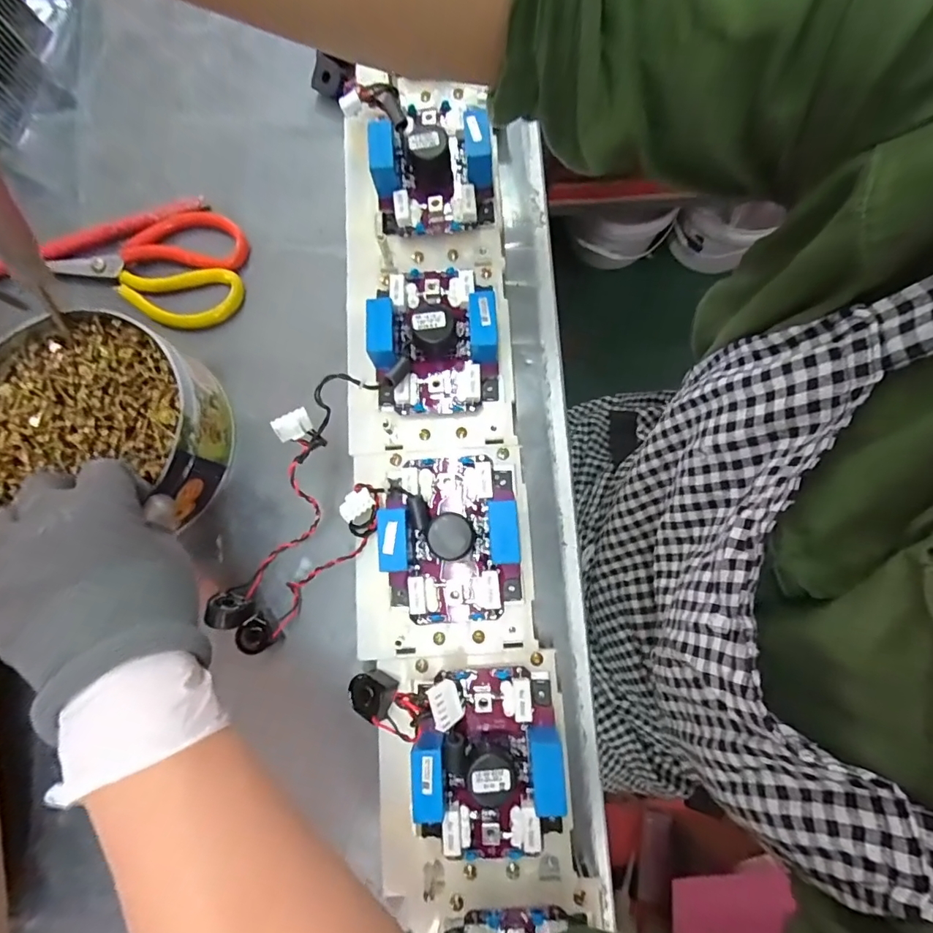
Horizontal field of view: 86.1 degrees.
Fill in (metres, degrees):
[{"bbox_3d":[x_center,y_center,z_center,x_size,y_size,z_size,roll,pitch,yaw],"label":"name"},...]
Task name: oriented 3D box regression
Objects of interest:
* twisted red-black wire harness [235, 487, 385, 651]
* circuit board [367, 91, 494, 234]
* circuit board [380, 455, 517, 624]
[{"bbox_3d":[-0.099,0.067,0.320,0.029,0.027,0.136,44,104,7],"label":"twisted red-black wire harness"},{"bbox_3d":[-0.024,-0.207,0.342,0.078,0.043,0.085,-4,80,-1],"label":"circuit board"},{"bbox_3d":[-0.009,0.042,0.301,0.079,0.030,0.098,-3,80,-1],"label":"circuit board"}]

